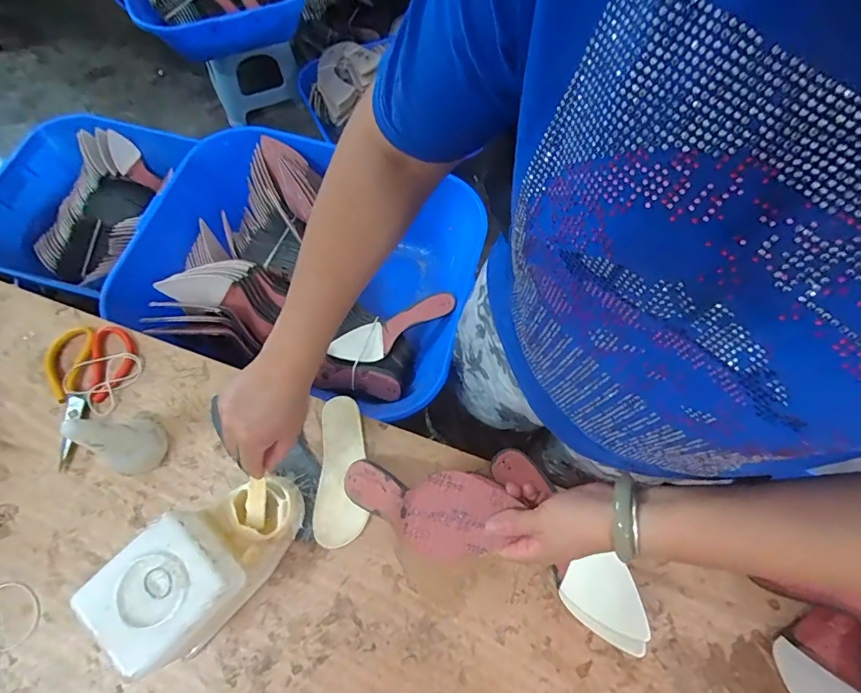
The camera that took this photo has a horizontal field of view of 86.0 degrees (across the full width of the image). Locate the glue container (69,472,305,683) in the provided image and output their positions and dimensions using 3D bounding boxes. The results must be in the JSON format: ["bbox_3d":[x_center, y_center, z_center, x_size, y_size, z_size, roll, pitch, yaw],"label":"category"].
[{"bbox_3d":[-0.238,0.222,0.501,0.116,0.123,0.197,39,72,12],"label":"glue container"}]

